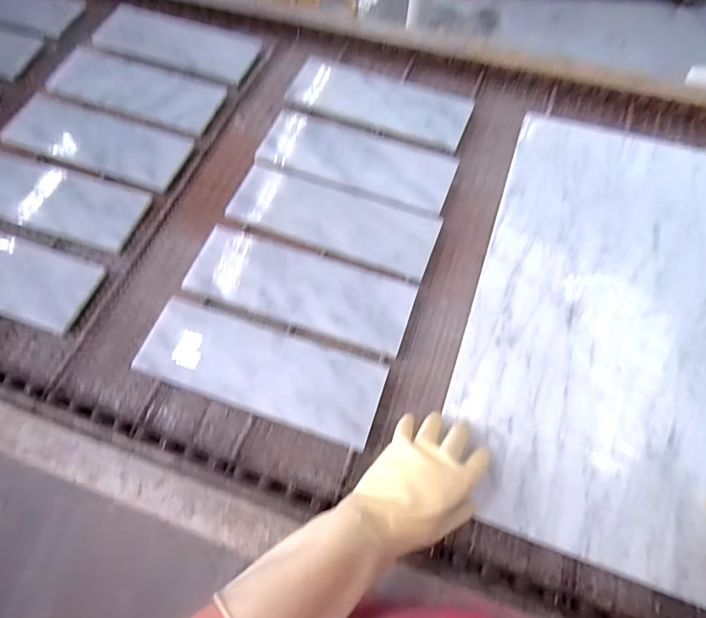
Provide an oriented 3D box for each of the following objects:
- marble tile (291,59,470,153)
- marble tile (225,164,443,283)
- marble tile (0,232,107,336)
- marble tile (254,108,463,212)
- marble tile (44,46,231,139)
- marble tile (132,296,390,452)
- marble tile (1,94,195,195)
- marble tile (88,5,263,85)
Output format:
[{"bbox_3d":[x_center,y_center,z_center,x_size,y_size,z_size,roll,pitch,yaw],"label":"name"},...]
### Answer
[{"bbox_3d":[0.043,-0.362,0.753,0.310,0.012,0.129,20,68,10],"label":"marble tile"},{"bbox_3d":[-0.032,-0.134,0.645,0.306,0.011,0.113,19,68,10],"label":"marble tile"},{"bbox_3d":[-0.510,-0.064,0.589,0.311,0.017,0.108,18,68,9],"label":"marble tile"},{"bbox_3d":[0.004,-0.241,0.695,0.309,0.011,0.127,19,68,10],"label":"marble tile"},{"bbox_3d":[-0.385,-0.388,0.766,0.304,0.014,0.121,19,68,10],"label":"marble tile"},{"bbox_3d":[-0.117,0.071,0.540,0.304,0.018,0.106,17,68,10],"label":"marble tile"},{"bbox_3d":[-0.423,-0.279,0.703,0.310,0.020,0.116,19,68,9],"label":"marble tile"},{"bbox_3d":[-0.338,-0.503,0.816,0.311,0.013,0.135,18,68,9],"label":"marble tile"}]

